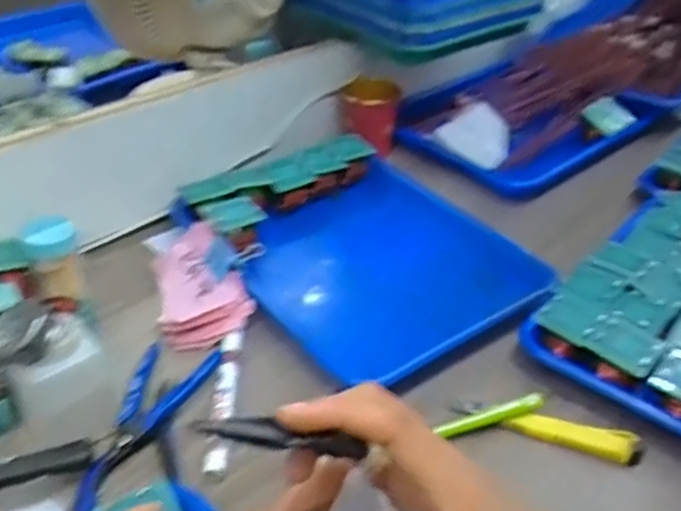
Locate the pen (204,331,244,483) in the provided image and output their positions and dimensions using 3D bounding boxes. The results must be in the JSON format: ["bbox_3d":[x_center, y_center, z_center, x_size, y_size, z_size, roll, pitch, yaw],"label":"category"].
[{"bbox_3d":[-0.086,0.106,0.523,0.018,0.014,0.137,1,36,-3],"label":"pen"}]

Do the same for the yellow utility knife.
[{"bbox_3d":[0.152,0.128,0.521,0.132,0.021,0.017,14,37,14],"label":"yellow utility knife"}]

